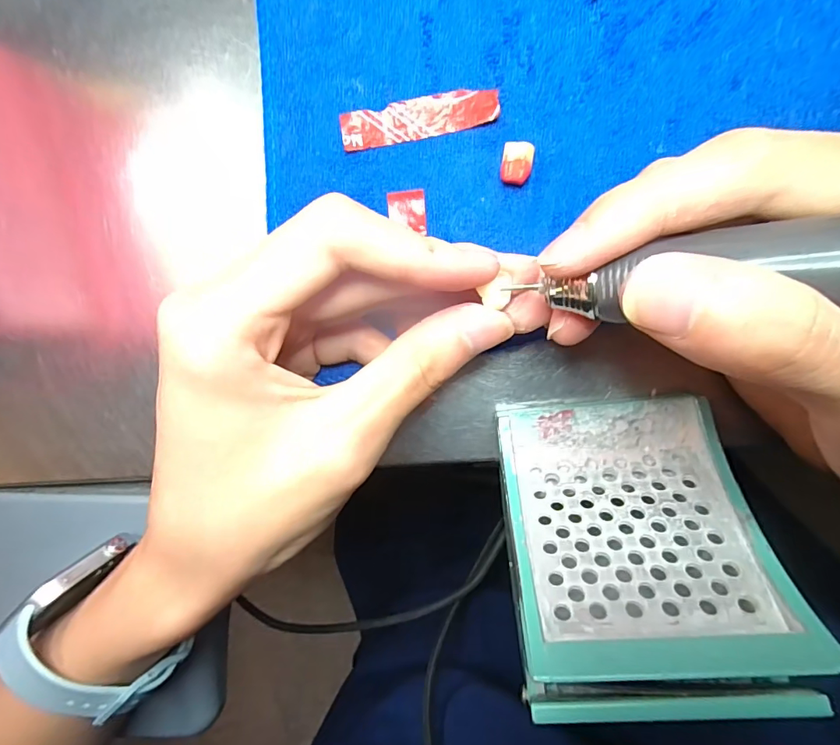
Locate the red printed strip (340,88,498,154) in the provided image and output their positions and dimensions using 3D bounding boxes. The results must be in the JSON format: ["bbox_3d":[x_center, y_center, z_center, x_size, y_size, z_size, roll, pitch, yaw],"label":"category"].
[{"bbox_3d":[-0.001,-0.095,0.177,0.058,0.004,0.014,-8,91,8],"label":"red printed strip"}]

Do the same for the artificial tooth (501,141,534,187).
[{"bbox_3d":[0.035,-0.074,0.171,0.011,0.010,0.014,9,93,7],"label":"artificial tooth"}]

